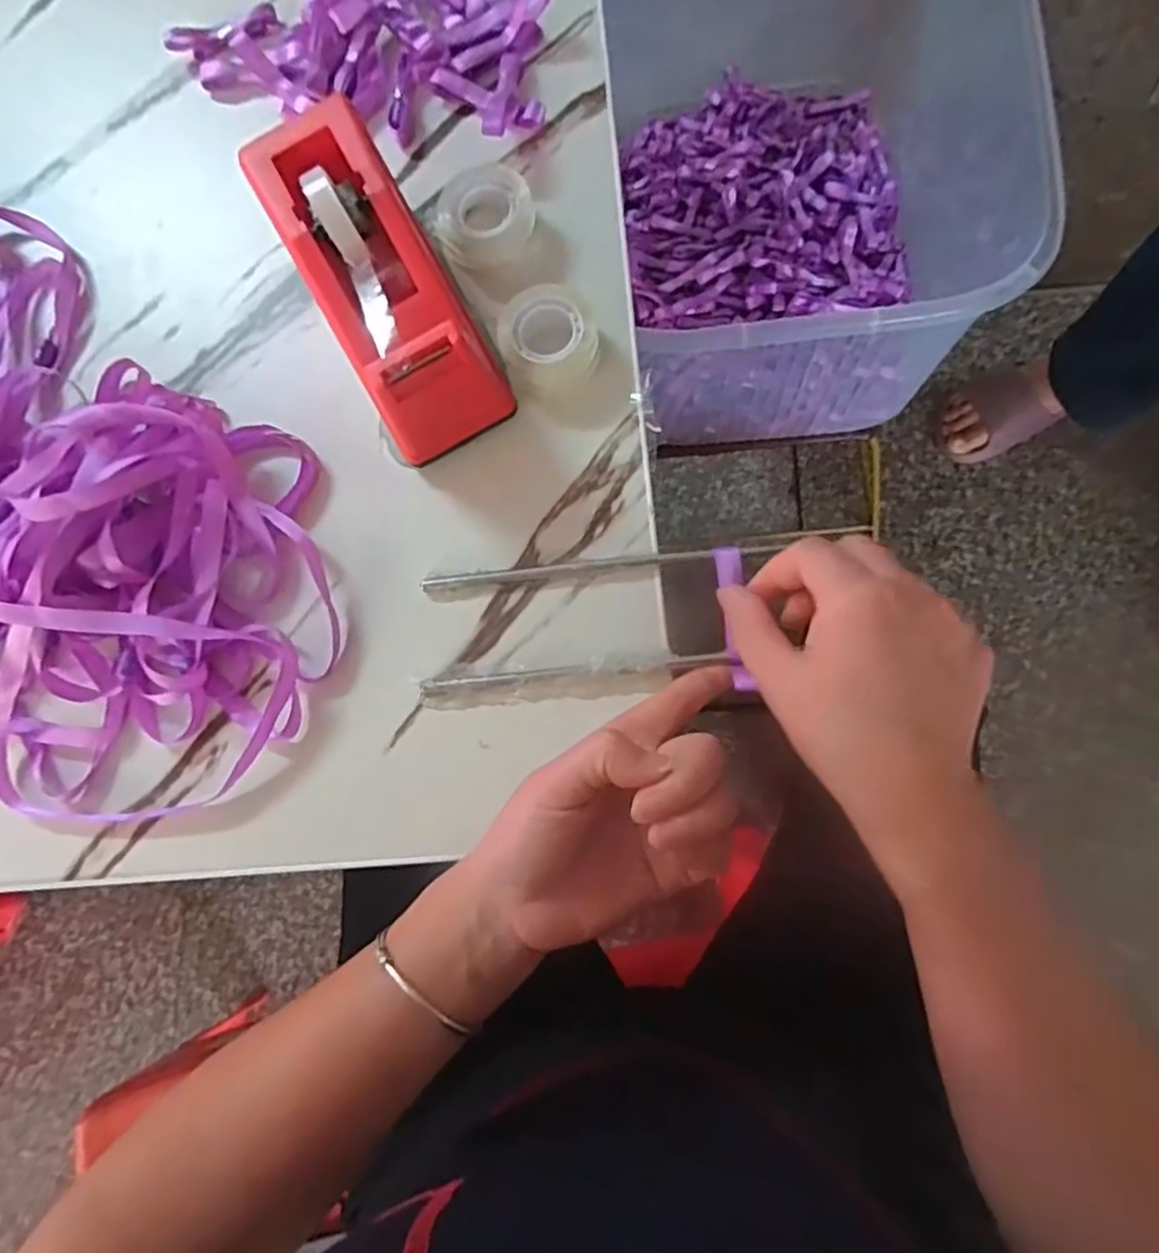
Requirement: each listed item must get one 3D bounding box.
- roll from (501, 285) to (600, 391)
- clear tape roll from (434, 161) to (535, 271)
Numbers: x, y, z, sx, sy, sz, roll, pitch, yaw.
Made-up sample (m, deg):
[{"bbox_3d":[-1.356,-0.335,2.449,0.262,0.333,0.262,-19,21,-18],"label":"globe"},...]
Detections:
[{"bbox_3d":[-0.015,-0.141,0.351,0.042,0.022,0.047,-18,77,2],"label":"roll"},{"bbox_3d":[-0.048,-0.205,0.361,0.040,0.028,0.042,-1,78,6],"label":"clear tape roll"}]

